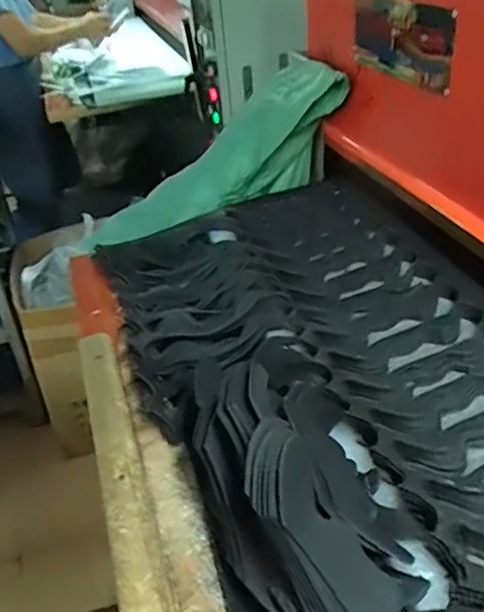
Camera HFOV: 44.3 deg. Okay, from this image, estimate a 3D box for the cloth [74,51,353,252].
[{"bbox_3d":[-0.037,-0.233,1.142,0.559,0.182,0.218,-30,31,15],"label":"cloth"}]

